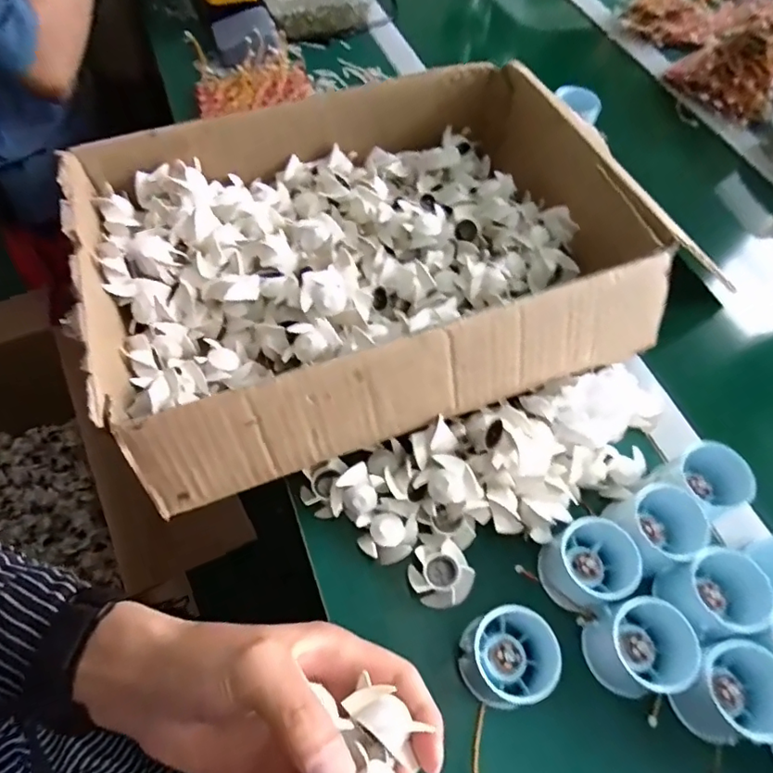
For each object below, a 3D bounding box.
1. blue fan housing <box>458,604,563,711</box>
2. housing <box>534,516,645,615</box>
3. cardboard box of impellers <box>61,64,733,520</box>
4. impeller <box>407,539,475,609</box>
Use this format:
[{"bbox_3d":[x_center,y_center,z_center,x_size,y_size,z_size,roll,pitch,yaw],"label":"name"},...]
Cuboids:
[{"bbox_3d":[0.082,0.173,0.339,0.063,0.048,0.054,-10,60,-9],"label":"blue fan housing"},{"bbox_3d":[0.143,0.123,0.369,0.063,0.049,0.051,-12,61,-11],"label":"housing"},{"bbox_3d":[-0.021,-0.114,0.441,0.420,0.088,0.320,-19,62,-14],"label":"cardboard box of impellers"},{"bbox_3d":[0.038,0.133,0.375,0.041,0.019,0.042,-16,62,-13],"label":"impeller"}]

